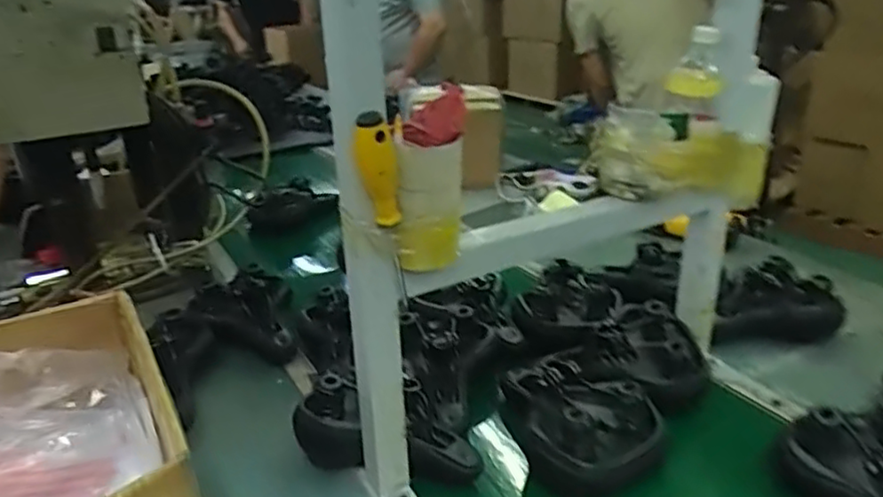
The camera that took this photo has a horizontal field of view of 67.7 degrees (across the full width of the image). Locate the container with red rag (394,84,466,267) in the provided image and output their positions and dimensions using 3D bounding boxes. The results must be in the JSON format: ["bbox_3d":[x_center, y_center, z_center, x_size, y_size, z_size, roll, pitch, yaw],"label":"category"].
[{"bbox_3d":[-0.011,-0.065,0.681,0.074,0.176,0.083,-1,23,1],"label":"container with red rag"}]

